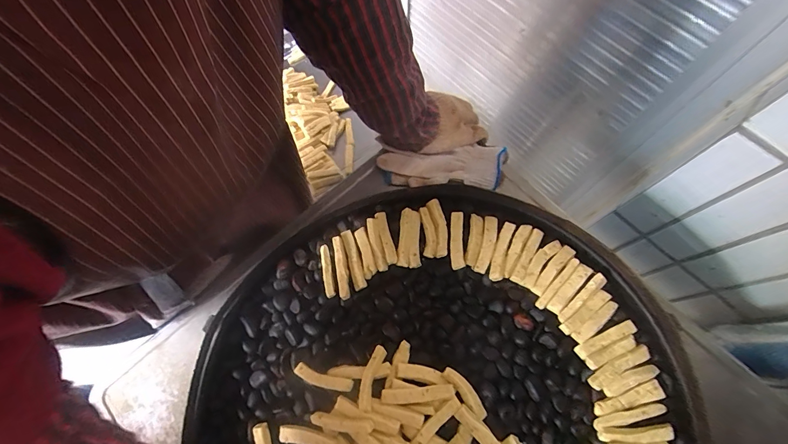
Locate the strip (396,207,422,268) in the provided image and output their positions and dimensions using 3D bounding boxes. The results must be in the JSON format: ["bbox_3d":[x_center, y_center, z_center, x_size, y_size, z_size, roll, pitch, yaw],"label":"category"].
[{"bbox_3d":[0.020,0.021,0.457,0.028,0.008,0.074,6,75,-9],"label":"strip"}]

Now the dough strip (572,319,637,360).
[{"bbox_3d":[0.245,0.136,0.411,0.072,0.012,0.015,-23,72,-6],"label":"dough strip"}]

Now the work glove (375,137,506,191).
[{"bbox_3d":[0.066,-0.081,0.519,0.174,0.027,0.071,-1,68,6],"label":"work glove"}]

